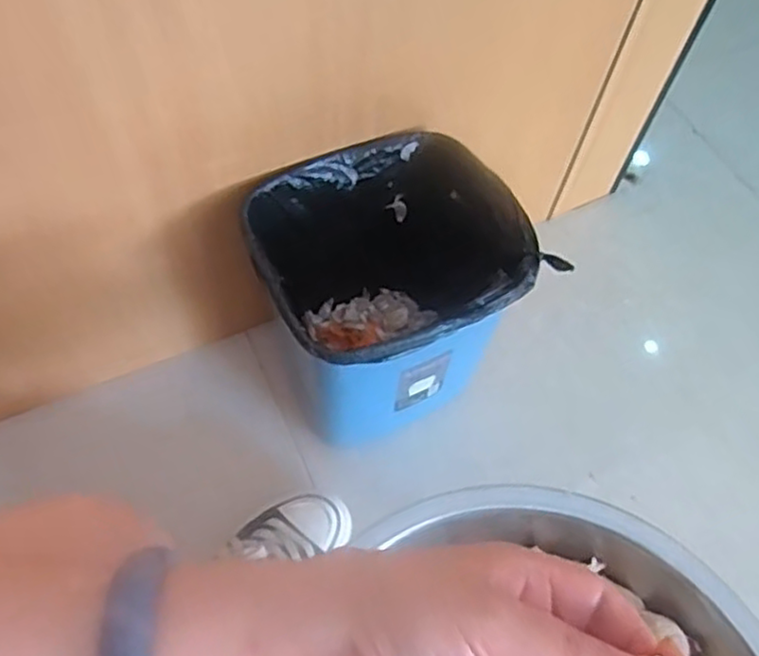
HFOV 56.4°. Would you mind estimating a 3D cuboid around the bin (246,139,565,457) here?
[{"bbox_3d":[0.017,-0.033,0.777,0.275,0.261,0.220,-20,63,-15],"label":"bin"}]

